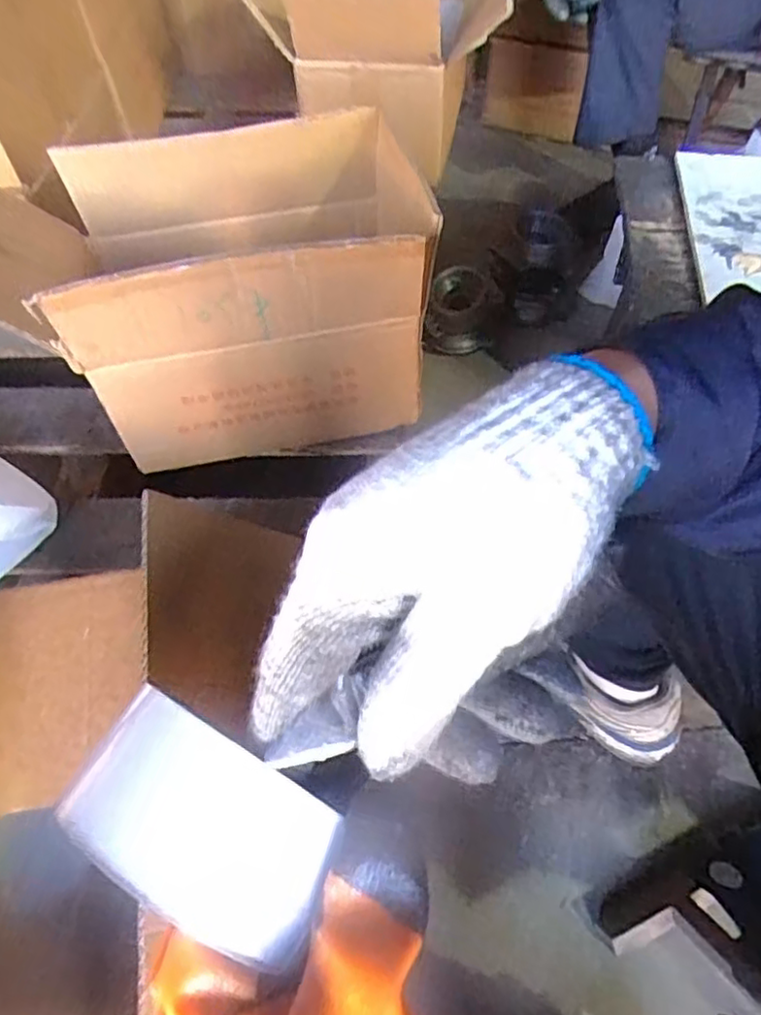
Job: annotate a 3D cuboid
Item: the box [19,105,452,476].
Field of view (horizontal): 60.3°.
[{"bbox_3d":[-0.136,-0.228,0.699,0.323,0.256,0.243,-11,58,-6],"label":"box"}]

